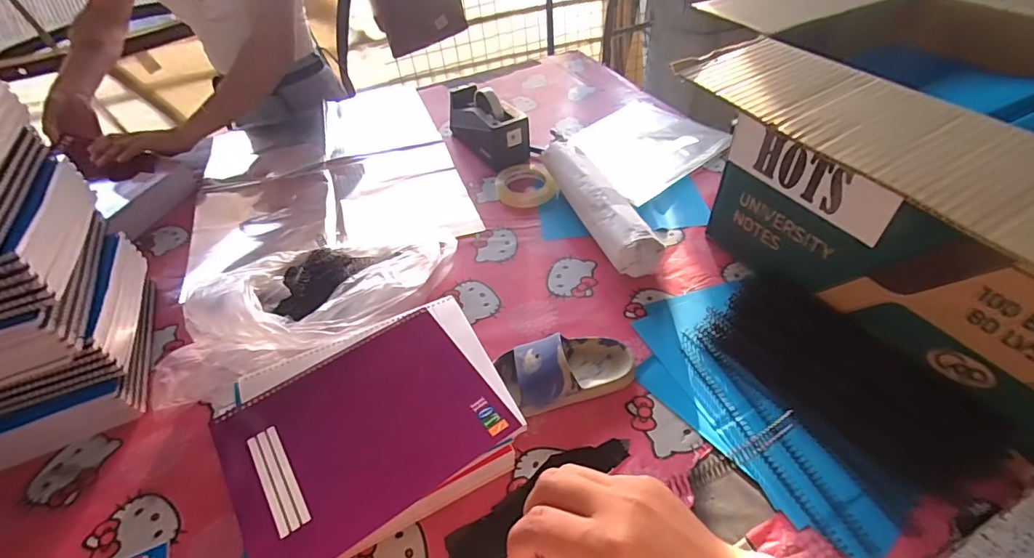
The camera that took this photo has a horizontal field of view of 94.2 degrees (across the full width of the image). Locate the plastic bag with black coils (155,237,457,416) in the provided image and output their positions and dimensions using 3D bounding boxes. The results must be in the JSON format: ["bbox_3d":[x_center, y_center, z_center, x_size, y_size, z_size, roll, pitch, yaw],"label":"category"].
[{"bbox_3d":[-0.255,0.013,0.630,0.358,0.110,0.223,-16,46,-10],"label":"plastic bag with black coils"}]

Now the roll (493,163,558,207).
[{"bbox_3d":[0.014,-0.168,0.860,0.099,0.034,0.099,-3,45,3],"label":"roll"}]

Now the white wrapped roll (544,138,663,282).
[{"bbox_3d":[0.125,-0.122,0.765,0.070,0.076,0.307,-16,46,-10],"label":"white wrapped roll"}]

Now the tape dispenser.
[{"bbox_3d":[-0.067,-0.309,0.941,0.083,0.103,0.214,-28,49,-20],"label":"tape dispenser"}]

